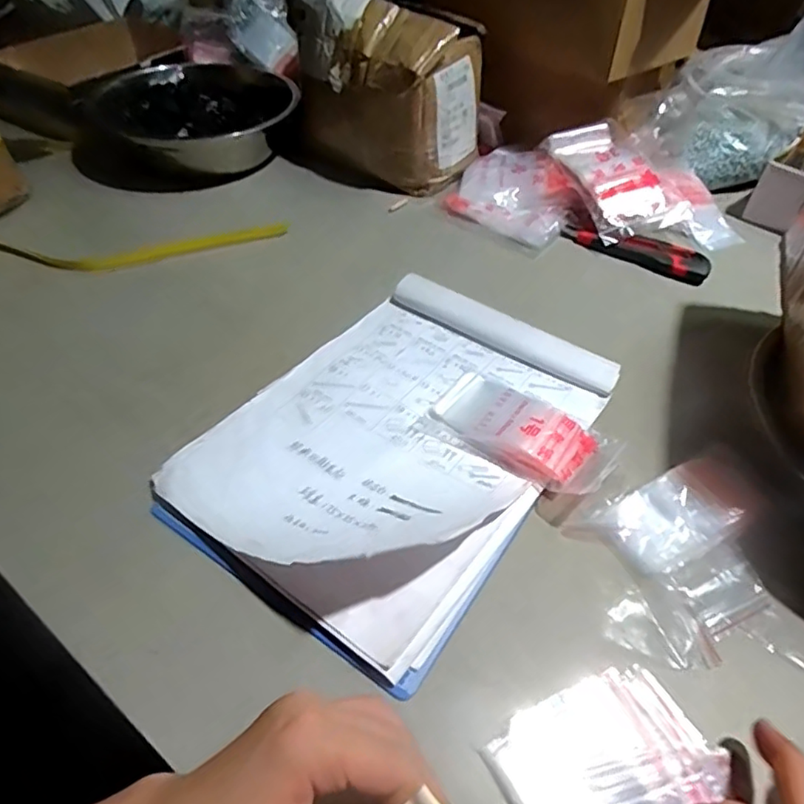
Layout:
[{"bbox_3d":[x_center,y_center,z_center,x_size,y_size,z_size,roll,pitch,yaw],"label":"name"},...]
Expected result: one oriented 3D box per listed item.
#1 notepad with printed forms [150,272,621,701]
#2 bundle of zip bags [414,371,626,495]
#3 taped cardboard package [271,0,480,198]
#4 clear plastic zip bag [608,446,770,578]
[{"bbox_3d":[0.001,0.019,0.444,0.221,0.028,0.308,29,52,23],"label":"notepad with printed forms"},{"bbox_3d":[0.089,0.018,0.439,0.137,0.019,0.070,28,51,22],"label":"bundle of zip bags"},{"bbox_3d":[-0.027,-0.378,0.708,0.230,0.188,0.125,24,50,17],"label":"taped cardboard package"},{"bbox_3d":[0.191,0.074,0.401,0.100,0.018,0.055,-21,51,-21],"label":"clear plastic zip bag"}]

